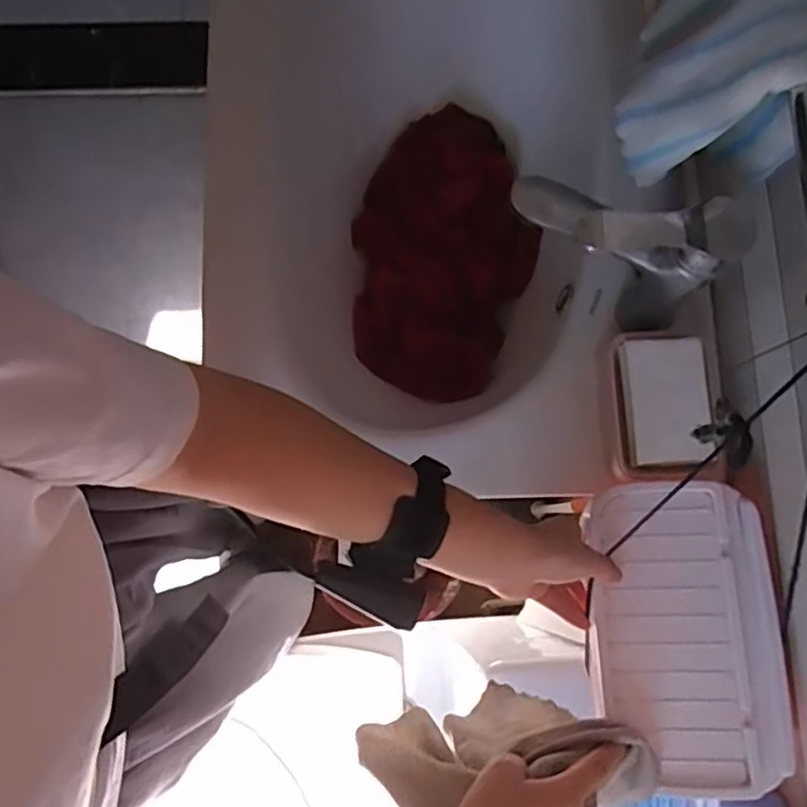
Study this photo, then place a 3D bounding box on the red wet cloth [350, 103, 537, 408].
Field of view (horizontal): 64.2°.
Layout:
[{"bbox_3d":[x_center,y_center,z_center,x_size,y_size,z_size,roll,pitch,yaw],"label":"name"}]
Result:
[{"bbox_3d":[0.045,-0.177,0.716,0.191,0.080,0.336,7,79,1],"label":"red wet cloth"}]

